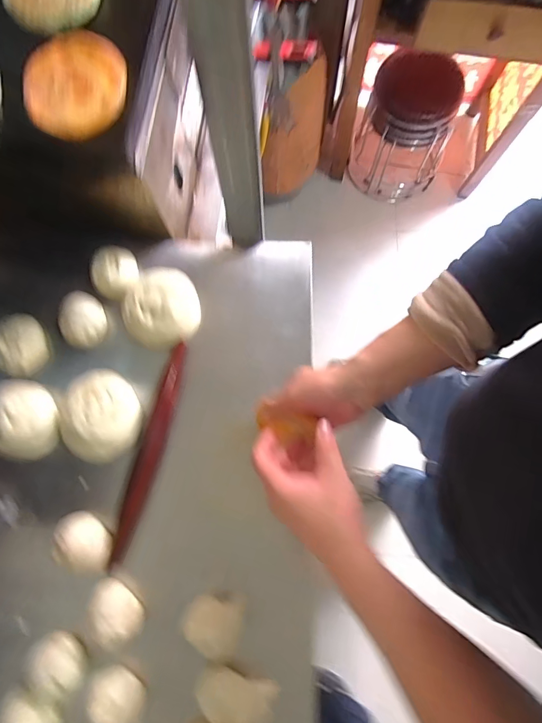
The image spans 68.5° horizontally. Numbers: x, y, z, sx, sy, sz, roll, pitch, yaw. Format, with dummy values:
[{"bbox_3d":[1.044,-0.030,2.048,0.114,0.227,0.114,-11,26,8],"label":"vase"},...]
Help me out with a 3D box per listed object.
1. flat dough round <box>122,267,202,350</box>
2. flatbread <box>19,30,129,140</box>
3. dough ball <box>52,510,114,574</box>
[{"bbox_3d":[-0.169,-0.085,0.627,0.115,0.056,0.123,0,78,1],"label":"flat dough round"},{"bbox_3d":[-0.249,-0.356,0.511,0.123,0.020,0.139,-1,78,1],"label":"flatbread"},{"bbox_3d":[-0.267,0.258,0.567,0.084,0.051,0.066,33,81,8],"label":"dough ball"}]

